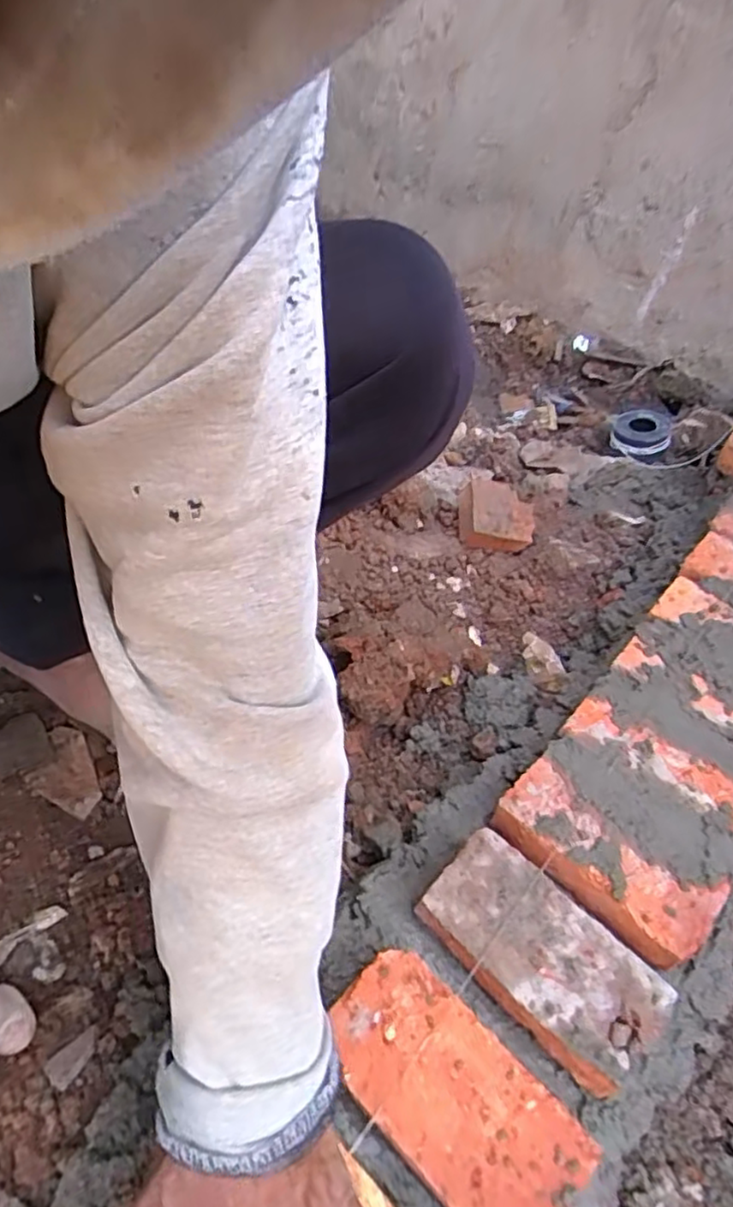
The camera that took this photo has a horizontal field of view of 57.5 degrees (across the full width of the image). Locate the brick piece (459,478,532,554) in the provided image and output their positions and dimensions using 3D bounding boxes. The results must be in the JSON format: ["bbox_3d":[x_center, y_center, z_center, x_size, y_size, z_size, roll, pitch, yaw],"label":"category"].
[{"bbox_3d":[0.165,-0.109,0.846,0.089,0.045,0.084,5,68,-20],"label":"brick piece"}]

